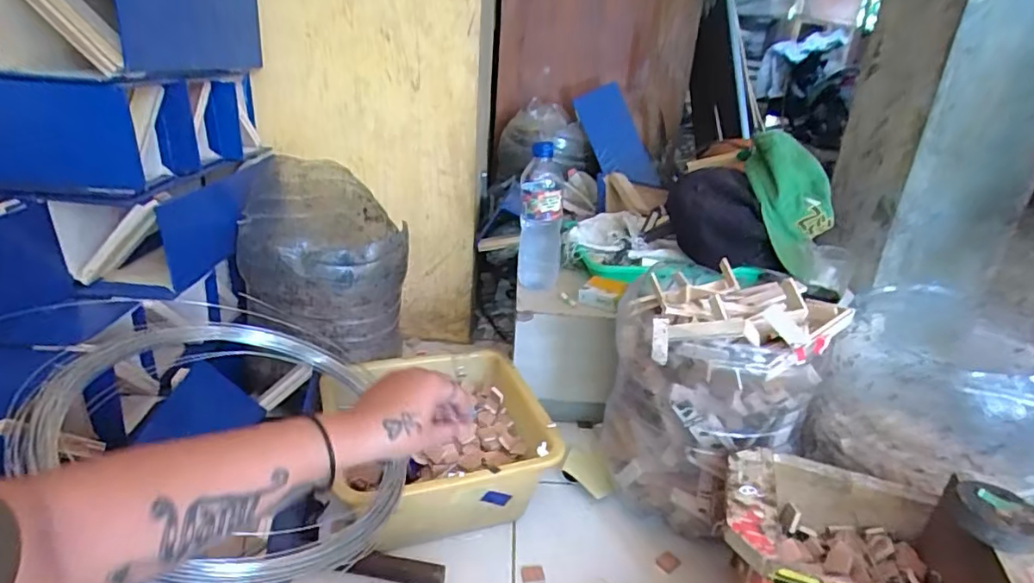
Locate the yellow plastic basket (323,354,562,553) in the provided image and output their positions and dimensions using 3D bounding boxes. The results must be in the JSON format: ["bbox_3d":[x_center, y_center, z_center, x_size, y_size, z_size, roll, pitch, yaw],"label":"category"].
[{"bbox_3d":[-0.107,0.209,0.759,0.269,0.122,0.270,-7,26,-21],"label":"yellow plastic basket"}]

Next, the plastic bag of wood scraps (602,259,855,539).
[{"bbox_3d":[0.244,0.124,0.742,0.225,0.276,0.245,4,24,3],"label":"plastic bag of wood scraps"}]

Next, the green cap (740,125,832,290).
[{"bbox_3d":[0.456,-0.148,0.936,0.140,0.073,0.276,5,60,5],"label":"green cap"}]

